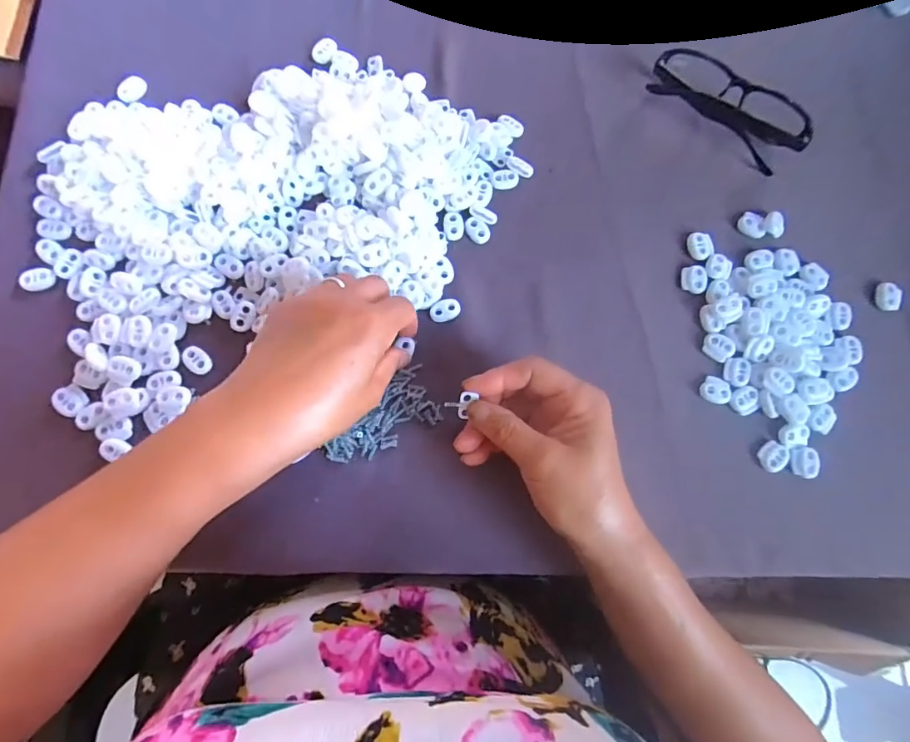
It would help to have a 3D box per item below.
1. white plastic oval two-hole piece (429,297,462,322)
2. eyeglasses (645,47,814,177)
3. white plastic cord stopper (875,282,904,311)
[{"bbox_3d":[-0.007,-0.045,0.353,0.023,0.004,0.016,-19,93,0],"label":"white plastic oval two-hole piece"},{"bbox_3d":[0.230,-0.227,0.392,0.064,0.025,0.136,-42,82,-9],"label":"eyeglasses"},{"bbox_3d":[0.346,-0.059,0.378,0.011,0.013,0.024,12,78,2],"label":"white plastic cord stopper"}]

